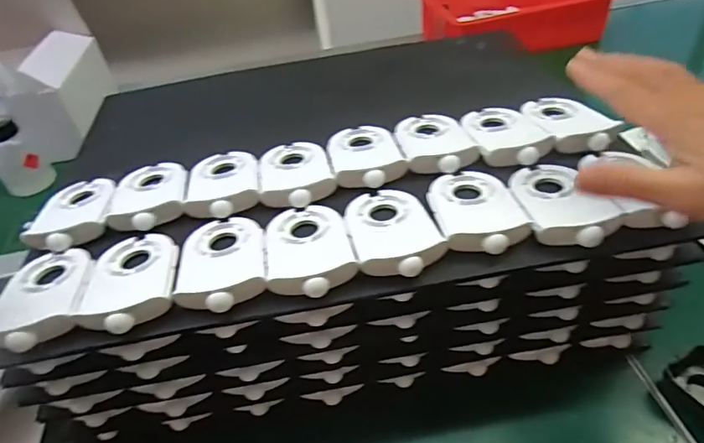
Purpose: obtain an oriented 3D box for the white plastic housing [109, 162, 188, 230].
[{"bbox_3d":[-0.164,-0.025,0.391,0.058,0.019,0.083,-15,42,-8],"label":"white plastic housing"}]

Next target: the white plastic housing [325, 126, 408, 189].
[{"bbox_3d":[0.010,-0.059,0.402,0.056,0.019,0.084,-12,42,-5],"label":"white plastic housing"}]

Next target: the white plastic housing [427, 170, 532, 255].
[{"bbox_3d":[0.087,-0.011,0.344,0.056,0.020,0.087,-9,41,-2],"label":"white plastic housing"}]

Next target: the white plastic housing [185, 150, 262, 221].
[{"bbox_3d":[-0.105,-0.035,0.395,0.056,0.020,0.086,-12,42,-6],"label":"white plastic housing"}]

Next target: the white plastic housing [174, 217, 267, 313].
[{"bbox_3d":[-0.089,0.023,0.332,0.058,0.022,0.088,-12,42,-5],"label":"white plastic housing"}]

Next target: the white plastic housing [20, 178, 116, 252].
[{"bbox_3d":[-0.223,-0.009,0.389,0.057,0.019,0.086,-12,42,-5],"label":"white plastic housing"}]

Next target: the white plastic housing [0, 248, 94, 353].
[{"bbox_3d":[-0.207,0.051,0.328,0.060,0.020,0.087,-15,36,-10],"label":"white plastic housing"}]

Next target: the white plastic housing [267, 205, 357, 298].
[{"bbox_3d":[-0.031,0.015,0.333,0.057,0.019,0.087,-11,42,-4],"label":"white plastic housing"}]

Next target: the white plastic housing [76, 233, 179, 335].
[{"bbox_3d":[-0.149,0.035,0.329,0.056,0.022,0.090,-16,42,-9],"label":"white plastic housing"}]

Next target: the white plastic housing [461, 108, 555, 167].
[{"bbox_3d":[0.129,-0.075,0.407,0.059,0.019,0.083,-6,41,1],"label":"white plastic housing"}]

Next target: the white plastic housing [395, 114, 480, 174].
[{"bbox_3d":[0.068,-0.069,0.406,0.055,0.017,0.084,-11,42,-4],"label":"white plastic housing"}]

